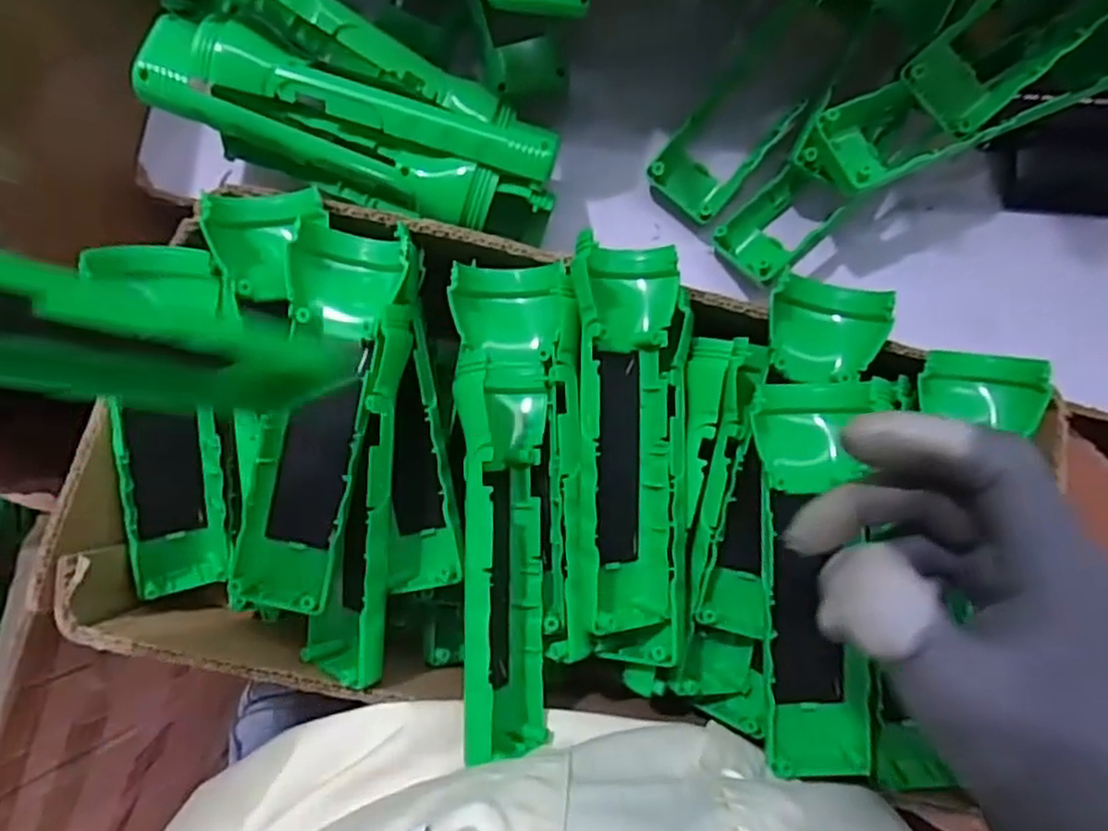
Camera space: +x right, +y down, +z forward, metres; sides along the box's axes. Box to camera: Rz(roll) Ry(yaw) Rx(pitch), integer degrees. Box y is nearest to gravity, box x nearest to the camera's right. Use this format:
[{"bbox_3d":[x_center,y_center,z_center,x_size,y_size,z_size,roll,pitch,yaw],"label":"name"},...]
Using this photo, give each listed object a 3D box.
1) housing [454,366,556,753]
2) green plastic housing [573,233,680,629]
[{"bbox_3d":[-0.019,0.057,0.296,0.032,0.044,0.160,0,88,0],"label":"housing"},{"bbox_3d":[0.031,0.009,0.303,0.042,0.032,0.162,0,88,0],"label":"green plastic housing"}]

